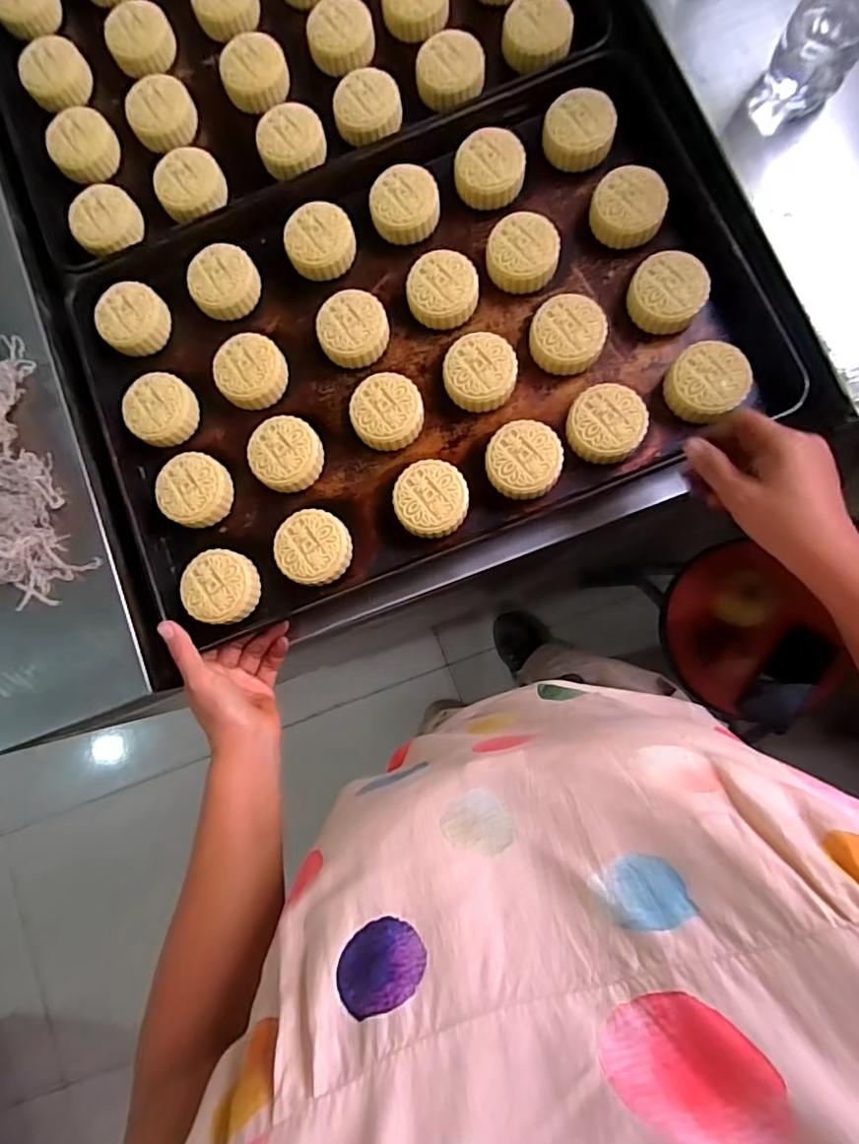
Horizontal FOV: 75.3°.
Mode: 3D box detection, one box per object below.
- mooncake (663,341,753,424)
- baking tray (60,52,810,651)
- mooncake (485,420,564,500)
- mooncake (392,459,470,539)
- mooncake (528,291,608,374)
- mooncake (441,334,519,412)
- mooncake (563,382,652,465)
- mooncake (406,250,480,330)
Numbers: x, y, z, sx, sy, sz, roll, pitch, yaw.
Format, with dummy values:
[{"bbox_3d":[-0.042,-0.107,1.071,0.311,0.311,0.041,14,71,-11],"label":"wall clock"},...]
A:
[{"bbox_3d":[0.241,-0.165,0.490,0.061,0.036,0.064,-1,83,6],"label":"mooncake"},{"bbox_3d":[-0.015,-0.207,0.522,0.589,0.060,0.391,-20,82,-1],"label":"baking tray"},{"bbox_3d":[0.083,-0.099,0.495,0.064,0.029,0.065,0,82,2],"label":"mooncake"},{"bbox_3d":[0.001,-0.066,0.497,0.064,0.022,0.066,-1,83,6],"label":"mooncake"},{"bbox_3d":[0.126,-0.215,0.507,0.063,0.028,0.066,-1,83,6],"label":"mooncake"},{"bbox_3d":[0.046,-0.183,0.511,0.064,0.027,0.064,-1,83,6],"label":"mooncake"},{"bbox_3d":[0.155,-0.130,0.492,0.065,0.030,0.065,-1,83,6],"label":"mooncake"},{"bbox_3d":[0.012,-0.267,0.524,0.065,0.025,0.063,-5,82,6],"label":"mooncake"}]

